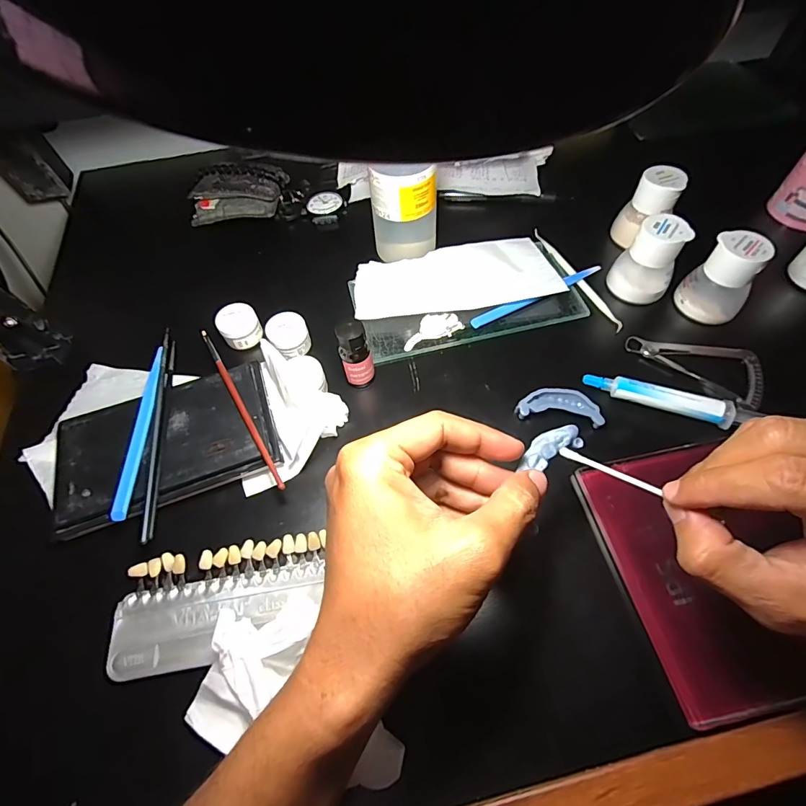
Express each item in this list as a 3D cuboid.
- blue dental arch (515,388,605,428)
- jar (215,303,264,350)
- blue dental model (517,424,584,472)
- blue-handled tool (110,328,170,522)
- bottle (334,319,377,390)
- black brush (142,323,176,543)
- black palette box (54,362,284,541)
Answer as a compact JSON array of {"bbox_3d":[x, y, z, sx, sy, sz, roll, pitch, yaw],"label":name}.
[{"bbox_3d":[0.118,0.003,0.323,0.061,0.015,0.027,7,62,4],"label":"blue dental arch"},{"bbox_3d":[-0.141,-0.067,0.366,0.032,0.023,0.032,0,61,1],"label":"jar"},{"bbox_3d":[0.078,0.024,0.225,0.036,0.008,0.015,-28,65,-9],"label":"blue dental model"},{"bbox_3d":[-0.190,0.008,0.311,0.013,0.006,0.154,-6,61,-3],"label":"blue-handled tool"},{"bbox_3d":[-0.035,-0.036,0.324,0.025,0.059,0.023,0,61,1],"label":"bottle"},{"bbox_3d":[-0.179,0.014,0.308,0.010,0.007,0.171,-9,62,-4],"label":"black brush"},{"bbox_3d":[-0.175,0.030,0.308,0.156,0.019,0.089,-19,63,-10],"label":"black palette box"}]

